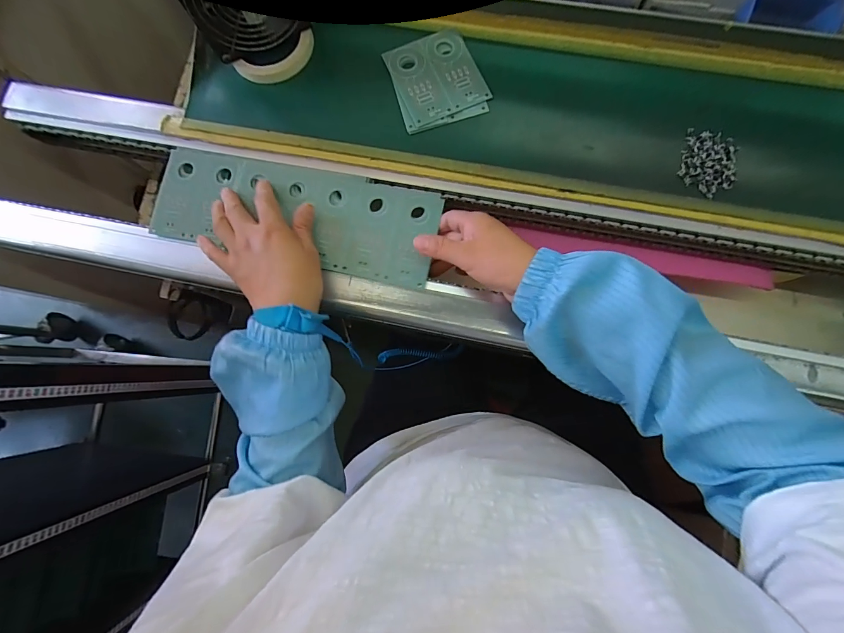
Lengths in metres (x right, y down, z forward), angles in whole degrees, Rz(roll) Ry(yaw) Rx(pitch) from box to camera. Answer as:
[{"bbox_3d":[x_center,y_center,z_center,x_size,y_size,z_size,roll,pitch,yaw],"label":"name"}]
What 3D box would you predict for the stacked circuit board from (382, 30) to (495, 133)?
[{"bbox_3d":[0.017,-0.272,0.433,0.099,0.009,0.115,-18,81,0],"label":"stacked circuit board"}]

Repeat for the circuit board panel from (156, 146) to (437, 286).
[{"bbox_3d":[-0.142,-0.114,0.412,0.312,0.009,0.106,14,82,7],"label":"circuit board panel"}]

